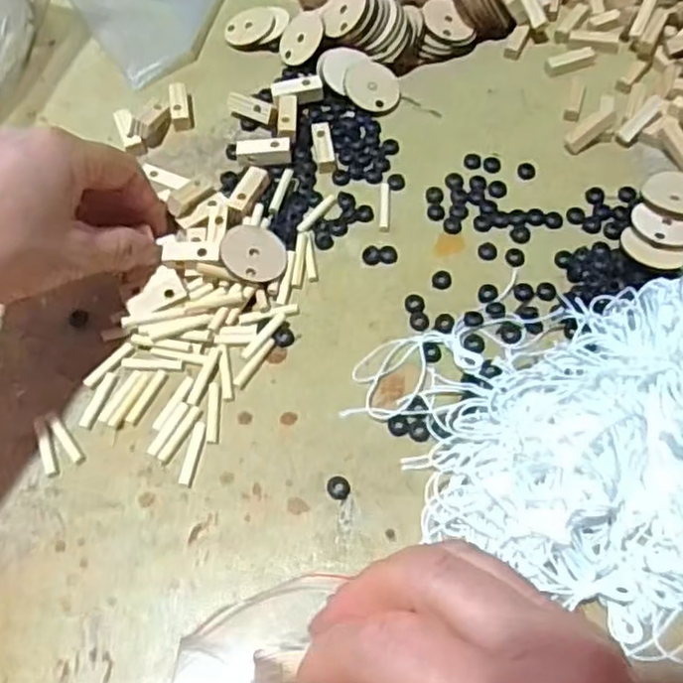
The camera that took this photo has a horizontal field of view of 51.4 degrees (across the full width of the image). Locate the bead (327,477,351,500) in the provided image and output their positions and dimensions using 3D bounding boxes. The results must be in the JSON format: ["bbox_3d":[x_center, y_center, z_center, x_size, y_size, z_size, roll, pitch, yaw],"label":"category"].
[{"bbox_3d":[-0.001,0.066,0.323,0.010,0.004,0.010,-1,62,2],"label":"bead"}]

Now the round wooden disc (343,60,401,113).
[{"bbox_3d":[0.019,-0.156,0.432,0.034,0.004,0.033,2,80,-11],"label":"round wooden disc"}]

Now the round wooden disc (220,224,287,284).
[{"bbox_3d":[-0.046,-0.046,0.369,0.035,0.004,0.032,7,60,-12],"label":"round wooden disc"}]

